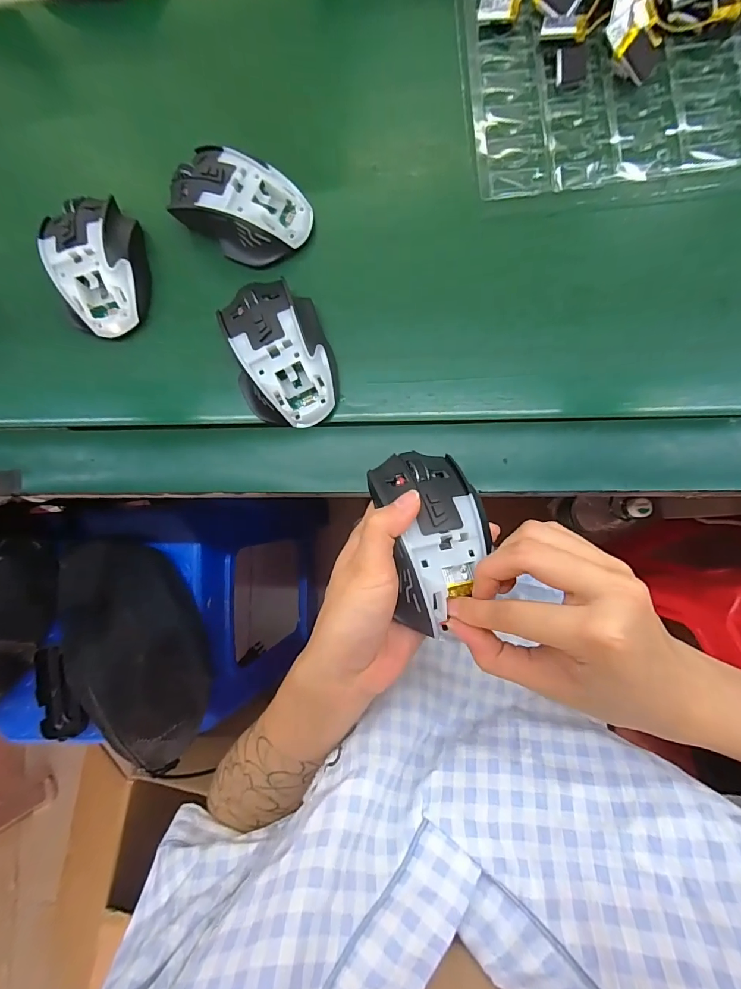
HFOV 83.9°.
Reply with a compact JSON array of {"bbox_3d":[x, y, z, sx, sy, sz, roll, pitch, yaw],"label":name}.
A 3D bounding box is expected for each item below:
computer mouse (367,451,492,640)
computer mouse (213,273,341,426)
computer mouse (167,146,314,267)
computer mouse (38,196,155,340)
[{"bbox_3d":[0.039,0.027,0.245,0.063,0.040,0.112,-12,85,-17],"label":"computer mouse"},{"bbox_3d":[-0.067,-0.105,0.307,0.068,0.037,0.106,-19,82,2],"label":"computer mouse"},{"bbox_3d":[-0.104,-0.224,0.319,0.107,0.034,0.064,23,86,7],"label":"computer mouse"},{"bbox_3d":[-0.215,-0.184,0.327,0.065,0.034,0.102,-18,82,2],"label":"computer mouse"}]

